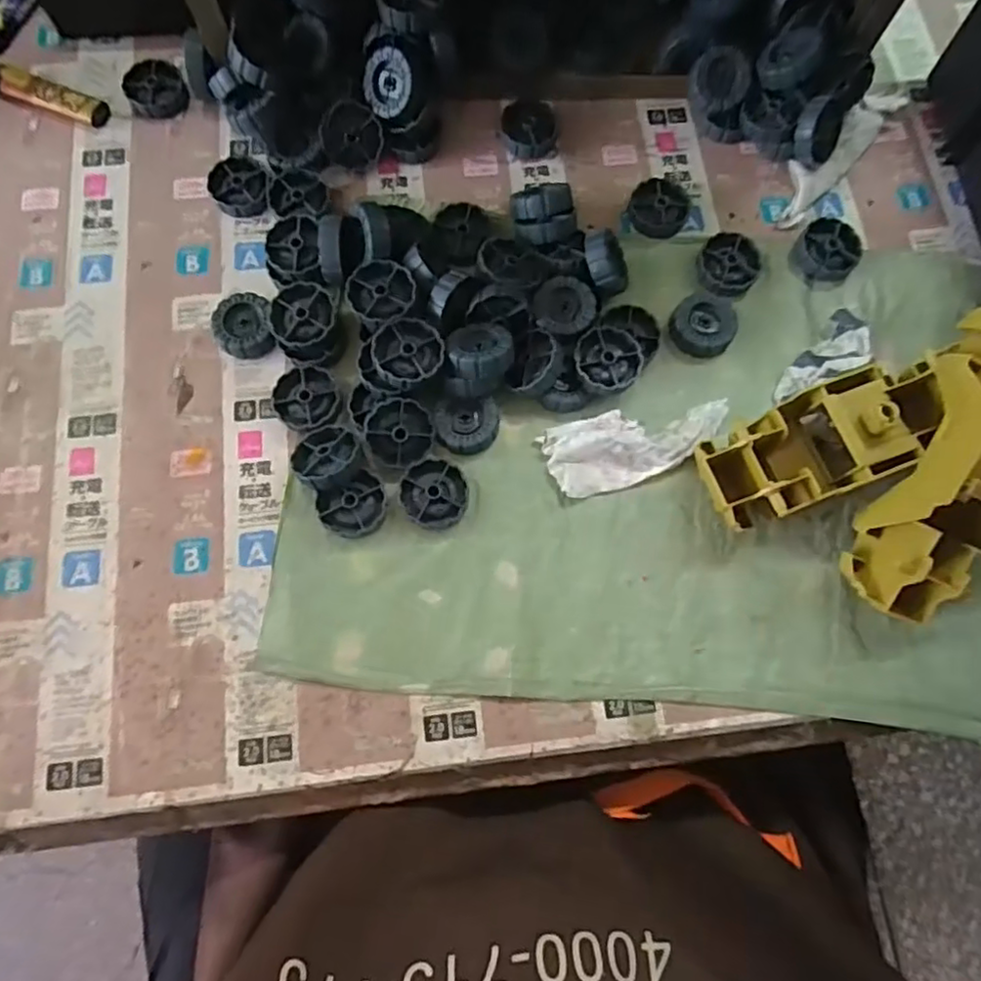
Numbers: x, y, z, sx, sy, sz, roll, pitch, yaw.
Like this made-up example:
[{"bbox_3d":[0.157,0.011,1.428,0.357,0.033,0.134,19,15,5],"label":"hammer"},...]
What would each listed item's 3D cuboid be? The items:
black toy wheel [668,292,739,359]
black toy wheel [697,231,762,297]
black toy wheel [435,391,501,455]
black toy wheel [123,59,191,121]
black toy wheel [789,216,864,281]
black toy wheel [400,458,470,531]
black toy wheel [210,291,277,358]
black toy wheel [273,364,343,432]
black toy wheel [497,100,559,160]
[{"bbox_3d":[0.131,-0.103,0.394,0.038,0.011,0.041,0,74,-1],"label":"black toy wheel"},{"bbox_3d":[0.150,-0.142,0.405,0.037,0.014,0.037,0,74,-1],"label":"black toy wheel"},{"bbox_3d":[-0.014,-0.037,0.371,0.036,0.015,0.032,4,74,1],"label":"black toy wheel"},{"bbox_3d":[-0.224,-0.269,0.430,0.038,0.014,0.037,0,74,-1],"label":"black toy wheel"},{"bbox_3d":[0.215,-0.153,0.410,0.039,0.014,0.038,0,74,-1],"label":"black toy wheel"},{"bbox_3d":[-0.032,0.002,0.362,0.037,0.012,0.038,0,74,-1],"label":"black toy wheel"},{"bbox_3d":[-0.148,-0.100,0.385,0.035,0.018,0.037,0,74,-1],"label":"black toy wheel"},{"bbox_3d":[-0.107,-0.053,0.378,0.038,0.011,0.041,0,74,-1],"label":"black toy wheel"},{"bbox_3d":[0.026,-0.240,0.427,0.038,0.017,0.033,-11,75,-3],"label":"black toy wheel"}]

